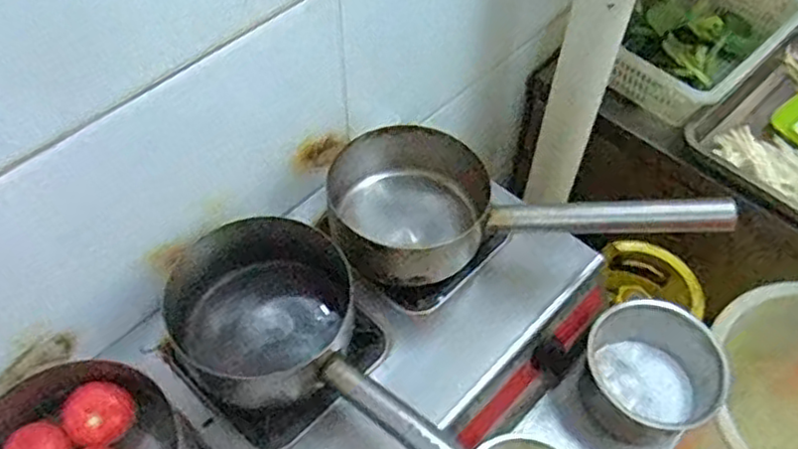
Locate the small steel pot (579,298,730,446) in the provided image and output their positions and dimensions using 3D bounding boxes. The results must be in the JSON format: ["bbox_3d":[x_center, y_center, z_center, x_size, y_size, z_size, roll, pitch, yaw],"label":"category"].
[{"bbox_3d":[0.287,0.173,0.803,0.147,0.100,0.142,0,53,-1],"label":"small steel pot"}]

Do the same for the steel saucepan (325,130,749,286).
[{"bbox_3d":[0.125,-0.003,0.729,0.410,0.103,0.180,7,52,21],"label":"steel saucepan"}]

